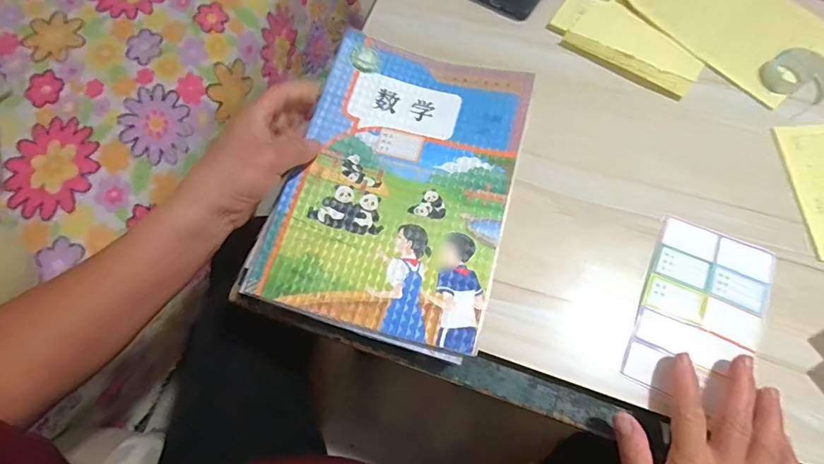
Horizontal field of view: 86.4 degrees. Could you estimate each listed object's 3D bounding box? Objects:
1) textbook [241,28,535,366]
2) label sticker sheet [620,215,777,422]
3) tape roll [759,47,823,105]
[{"bbox_3d":[-0.007,-0.044,0.373,0.183,0.015,0.258,16,72,7],"label":"textbook"},{"bbox_3d":[0.231,0.062,0.351,0.089,0.010,0.147,25,70,13],"label":"label sticker sheet"},{"bbox_3d":[0.373,-0.154,0.424,0.059,0.015,0.059,-1,69,1],"label":"tape roll"}]

